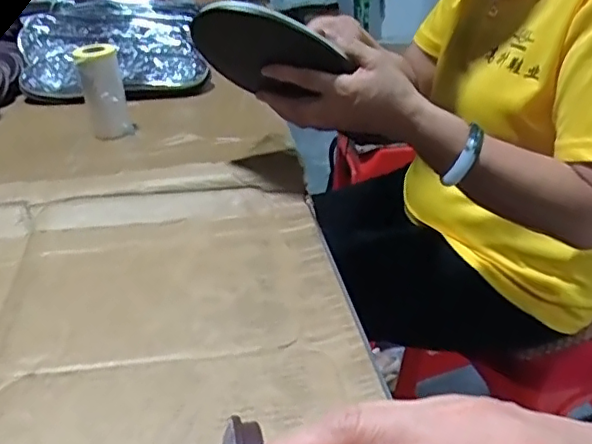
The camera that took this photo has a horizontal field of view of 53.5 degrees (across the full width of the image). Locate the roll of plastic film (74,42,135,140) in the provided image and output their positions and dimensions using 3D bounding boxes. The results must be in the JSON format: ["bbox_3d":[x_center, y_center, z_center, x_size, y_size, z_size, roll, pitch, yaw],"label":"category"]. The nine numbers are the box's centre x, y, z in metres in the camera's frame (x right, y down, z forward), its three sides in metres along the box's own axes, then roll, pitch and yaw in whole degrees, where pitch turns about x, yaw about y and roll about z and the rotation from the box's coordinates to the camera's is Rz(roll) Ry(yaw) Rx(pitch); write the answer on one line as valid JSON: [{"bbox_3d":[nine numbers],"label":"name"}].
[{"bbox_3d":[-0.233,-0.157,0.714,0.047,0.105,0.040,-16,34,-21],"label":"roll of plastic film"}]

